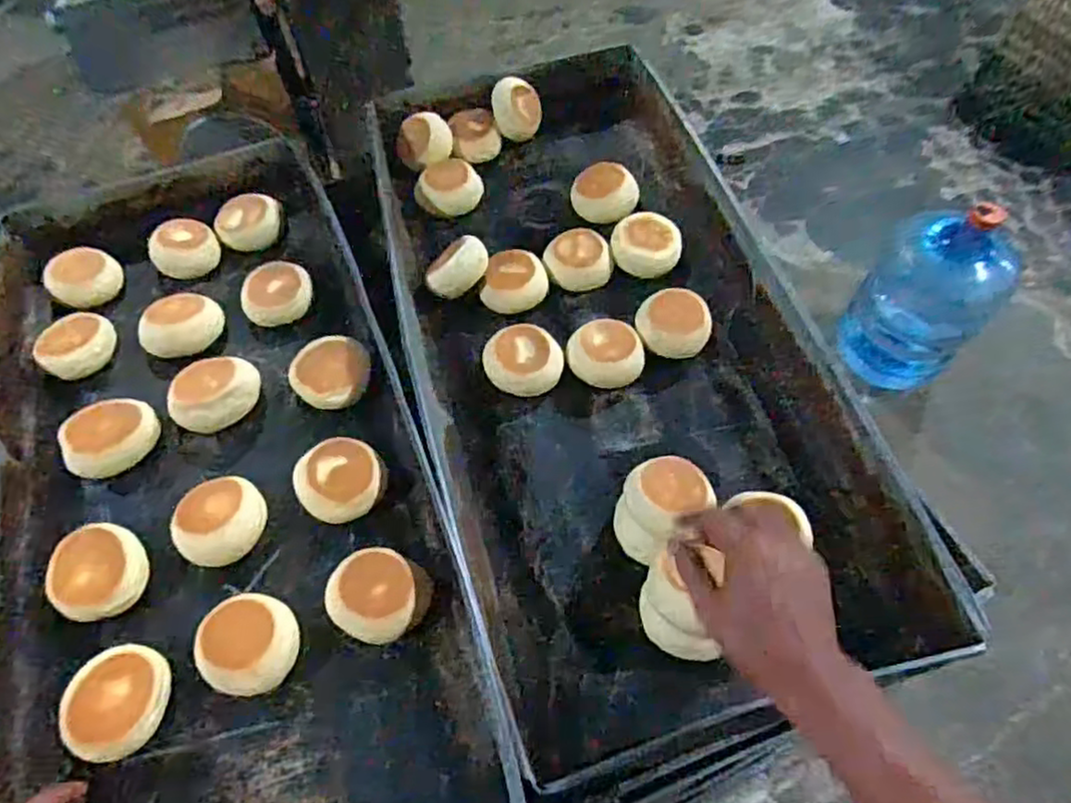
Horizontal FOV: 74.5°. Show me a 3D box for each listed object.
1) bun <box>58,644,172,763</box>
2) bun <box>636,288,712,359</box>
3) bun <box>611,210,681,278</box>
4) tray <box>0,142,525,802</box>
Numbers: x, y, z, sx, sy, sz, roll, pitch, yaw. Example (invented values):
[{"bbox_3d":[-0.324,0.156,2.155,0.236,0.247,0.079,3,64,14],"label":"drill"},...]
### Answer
[{"bbox_3d":[-0.331,0.233,0.555,0.081,0.030,0.074,-1,58,2],"label":"bun"},{"bbox_3d":[0.147,-0.082,0.749,0.076,0.034,0.079,14,59,11],"label":"bun"},{"bbox_3d":[0.128,-0.179,0.810,0.079,0.038,0.080,5,58,6],"label":"bun"},{"bbox_3d":[-0.316,0.052,0.676,0.390,0.065,0.840,-19,59,-9],"label":"tray"}]

